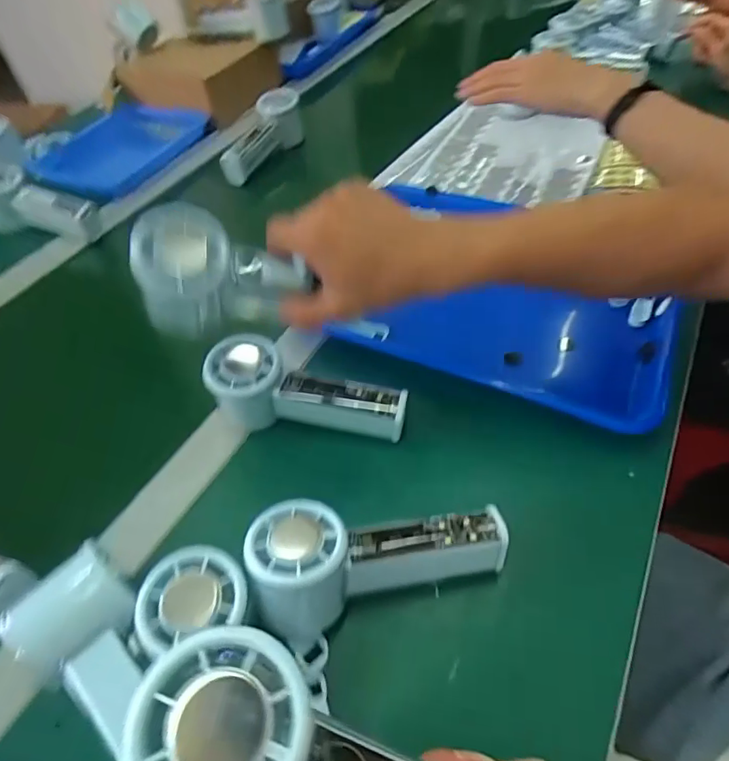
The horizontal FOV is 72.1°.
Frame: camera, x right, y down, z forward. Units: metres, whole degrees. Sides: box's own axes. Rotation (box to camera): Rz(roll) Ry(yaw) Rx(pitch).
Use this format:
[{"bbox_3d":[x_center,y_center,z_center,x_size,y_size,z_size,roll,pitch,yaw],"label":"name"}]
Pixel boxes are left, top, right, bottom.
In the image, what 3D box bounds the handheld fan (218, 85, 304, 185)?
[{"bbox_3d":[-0.129,-0.327,0.666,0.054,0.082,0.152,21,56,21],"label":"handheld fan"}]

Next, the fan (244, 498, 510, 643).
[{"bbox_3d":[0.010,0.105,0.294,0.149,0.053,0.064,-4,51,3],"label":"fan"}]

